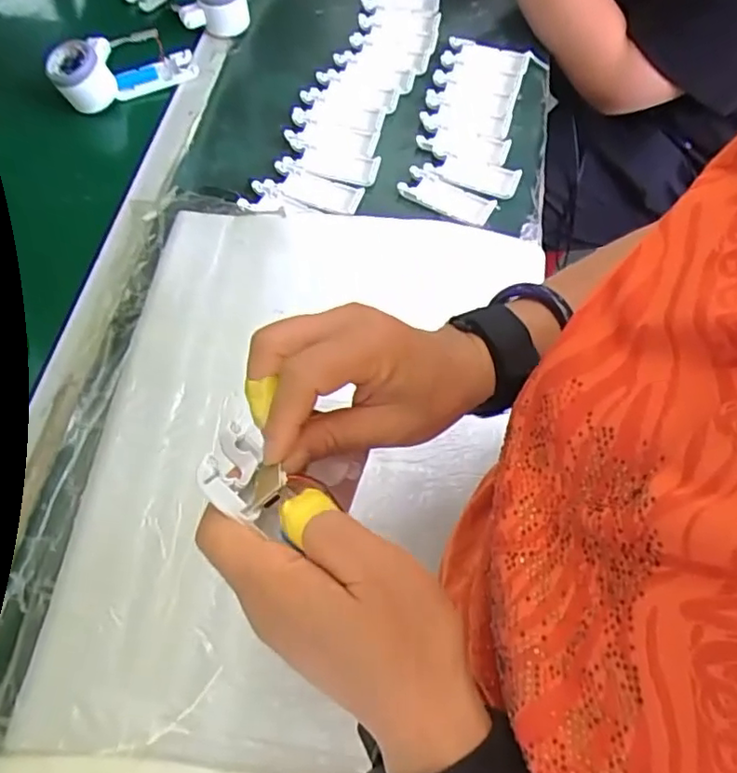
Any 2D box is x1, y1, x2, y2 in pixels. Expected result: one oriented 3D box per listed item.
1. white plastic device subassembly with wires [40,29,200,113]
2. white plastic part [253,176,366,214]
[{"bbox_3d":[-0.291,-0.384,0.726,0.164,0.070,0.055,-20,66,-13],"label":"white plastic device subassembly with wires"},{"bbox_3d":[-0.066,-0.219,0.685,0.115,0.013,0.044,15,63,4],"label":"white plastic part"}]

